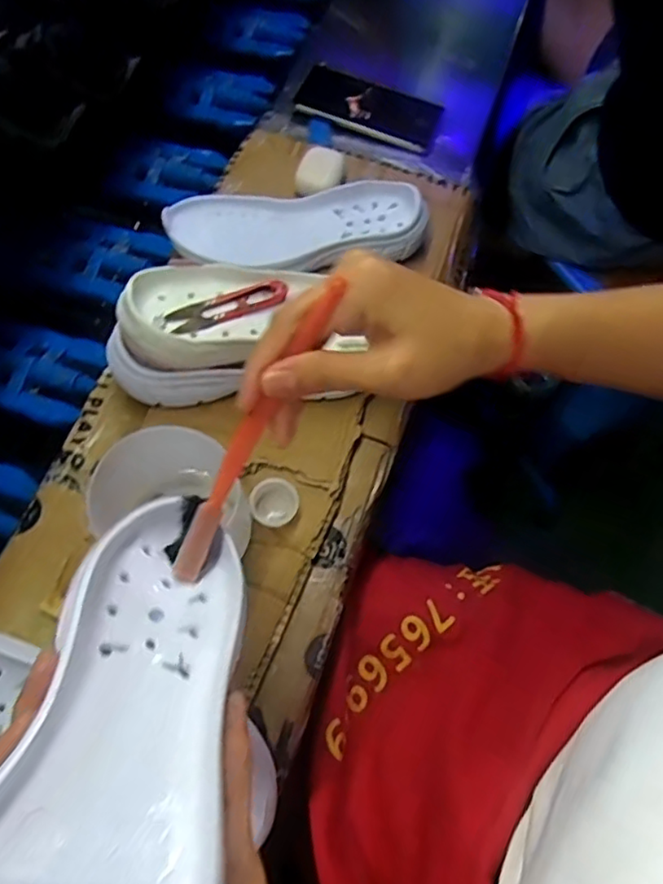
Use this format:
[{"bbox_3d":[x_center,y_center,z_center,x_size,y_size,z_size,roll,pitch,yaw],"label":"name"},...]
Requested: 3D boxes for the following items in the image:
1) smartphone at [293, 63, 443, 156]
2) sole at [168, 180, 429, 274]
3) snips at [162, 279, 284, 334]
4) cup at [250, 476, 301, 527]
[{"bbox_3d":[0.041,-0.367,0.666,0.153,0.017,0.073,22,65,7],"label":"smartphone"},{"bbox_3d":[-0.031,-0.198,0.568,0.237,0.038,0.090,-3,65,-5],"label":"sole"},{"bbox_3d":[-0.078,-0.104,0.468,0.095,0.014,0.027,-28,69,-15],"label":"snips"},{"bbox_3d":[-0.043,0.045,0.455,0.034,0.014,0.037,1,64,-3],"label":"cup"}]

